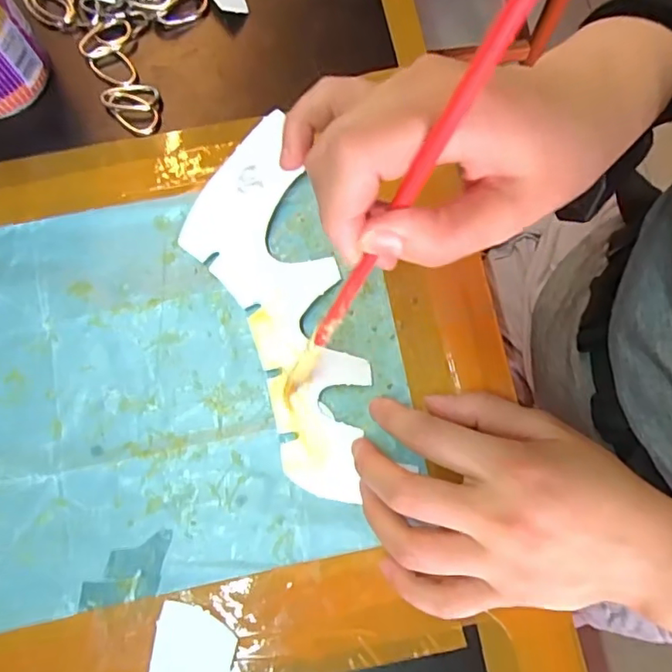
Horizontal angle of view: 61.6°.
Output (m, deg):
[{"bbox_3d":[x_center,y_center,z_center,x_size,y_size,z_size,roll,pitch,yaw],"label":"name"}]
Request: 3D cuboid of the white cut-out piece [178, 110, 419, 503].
[{"bbox_3d":[-0.031,-0.017,0.298,0.068,0.009,0.203,-17,78,-4],"label":"white cut-out piece"}]

